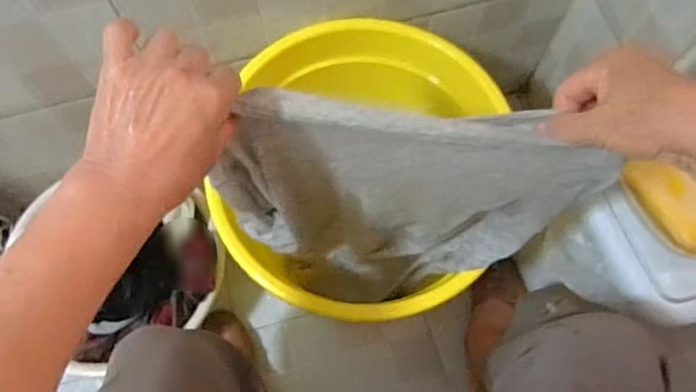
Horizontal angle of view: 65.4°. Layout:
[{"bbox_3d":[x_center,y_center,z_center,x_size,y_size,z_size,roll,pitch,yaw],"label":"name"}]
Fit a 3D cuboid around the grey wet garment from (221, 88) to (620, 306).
[{"bbox_3d":[0.039,0.027,0.535,0.297,0.362,0.073,2,69,2],"label":"grey wet garment"}]

